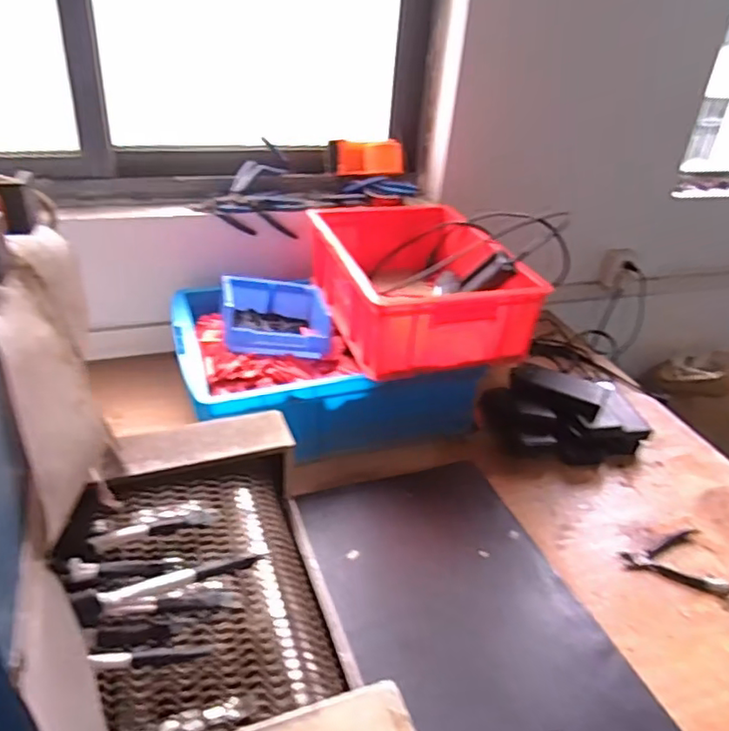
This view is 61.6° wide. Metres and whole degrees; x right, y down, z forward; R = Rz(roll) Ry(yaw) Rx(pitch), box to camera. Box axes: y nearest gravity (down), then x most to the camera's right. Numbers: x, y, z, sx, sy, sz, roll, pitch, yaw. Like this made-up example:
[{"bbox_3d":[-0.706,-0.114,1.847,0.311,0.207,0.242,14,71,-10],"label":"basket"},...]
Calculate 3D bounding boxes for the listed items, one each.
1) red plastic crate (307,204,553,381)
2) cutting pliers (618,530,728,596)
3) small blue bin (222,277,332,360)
[{"bbox_3d":[0.086,-0.157,1.096,0.294,0.139,0.400,-6,34,-18],"label":"red plastic crate"},{"bbox_3d":[0.449,0.284,0.899,0.137,0.023,0.115,1,34,-3],"label":"cutting pliers"},{"bbox_3d":[-0.152,-0.084,1.075,0.179,0.089,0.183,-1,33,-11],"label":"small blue bin"}]

